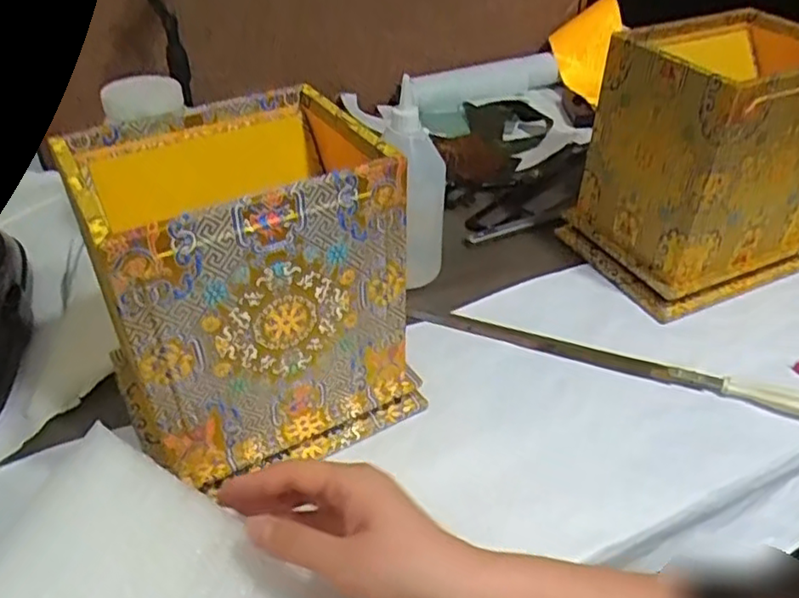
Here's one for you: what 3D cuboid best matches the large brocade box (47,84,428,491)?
[{"bbox_3d":[-0.101,-0.006,0.475,0.177,0.229,0.155,-20,44,-19],"label":"large brocade box"}]

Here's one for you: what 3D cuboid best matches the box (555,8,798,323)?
[{"bbox_3d":[0.292,-0.137,0.625,0.189,0.219,0.169,-19,44,-19],"label":"box"}]

